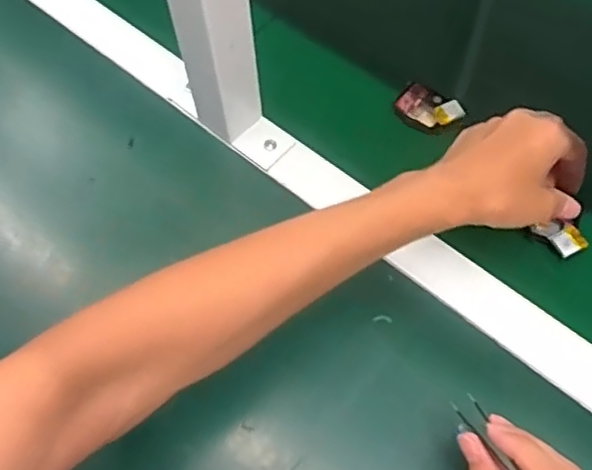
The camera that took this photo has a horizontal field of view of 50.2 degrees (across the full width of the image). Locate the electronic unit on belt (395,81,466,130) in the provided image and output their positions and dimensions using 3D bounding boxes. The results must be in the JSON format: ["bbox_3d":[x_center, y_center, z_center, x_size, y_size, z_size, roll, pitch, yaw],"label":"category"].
[{"bbox_3d":[0.113,-0.107,0.533,0.053,0.013,0.033,30,68,15],"label":"electronic unit on belt"}]

